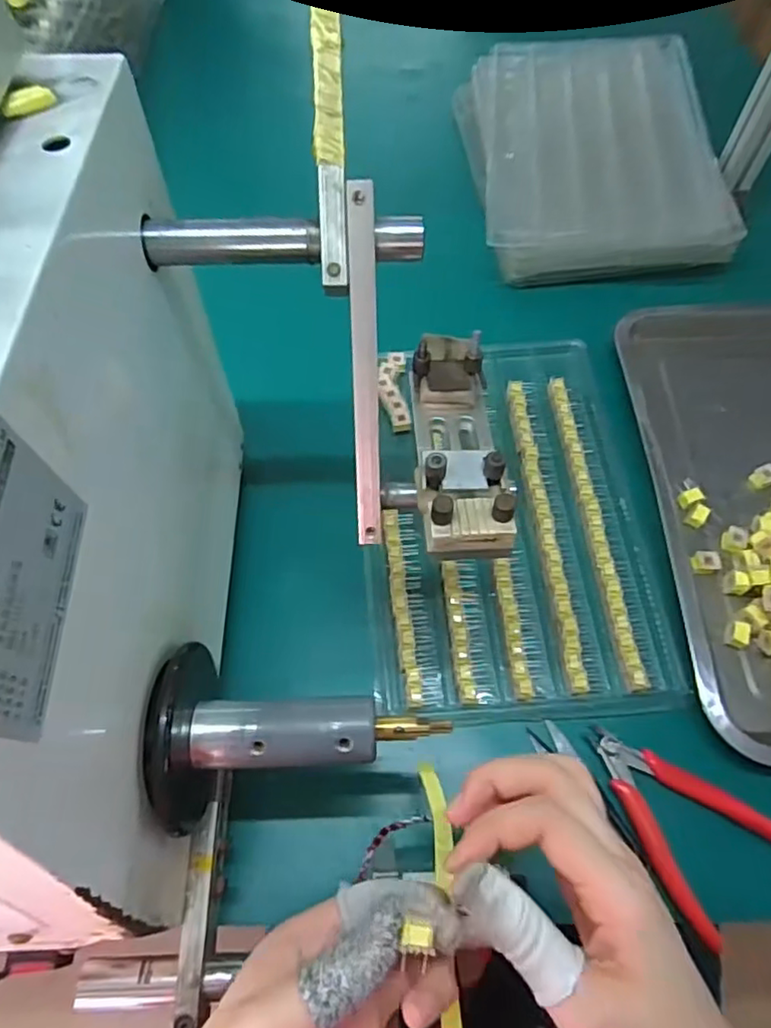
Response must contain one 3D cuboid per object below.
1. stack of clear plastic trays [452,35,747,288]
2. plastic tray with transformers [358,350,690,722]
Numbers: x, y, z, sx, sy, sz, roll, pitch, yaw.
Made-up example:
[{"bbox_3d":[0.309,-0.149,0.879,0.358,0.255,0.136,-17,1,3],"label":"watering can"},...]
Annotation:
[{"bbox_3d":[0.210,-0.379,0.638,0.234,0.065,0.348,-3,63,-2],"label":"stack of clear plastic trays"},{"bbox_3d":[0.092,-0.007,0.476,0.210,0.019,0.310,-2,63,-2],"label":"plastic tray with transformers"}]

